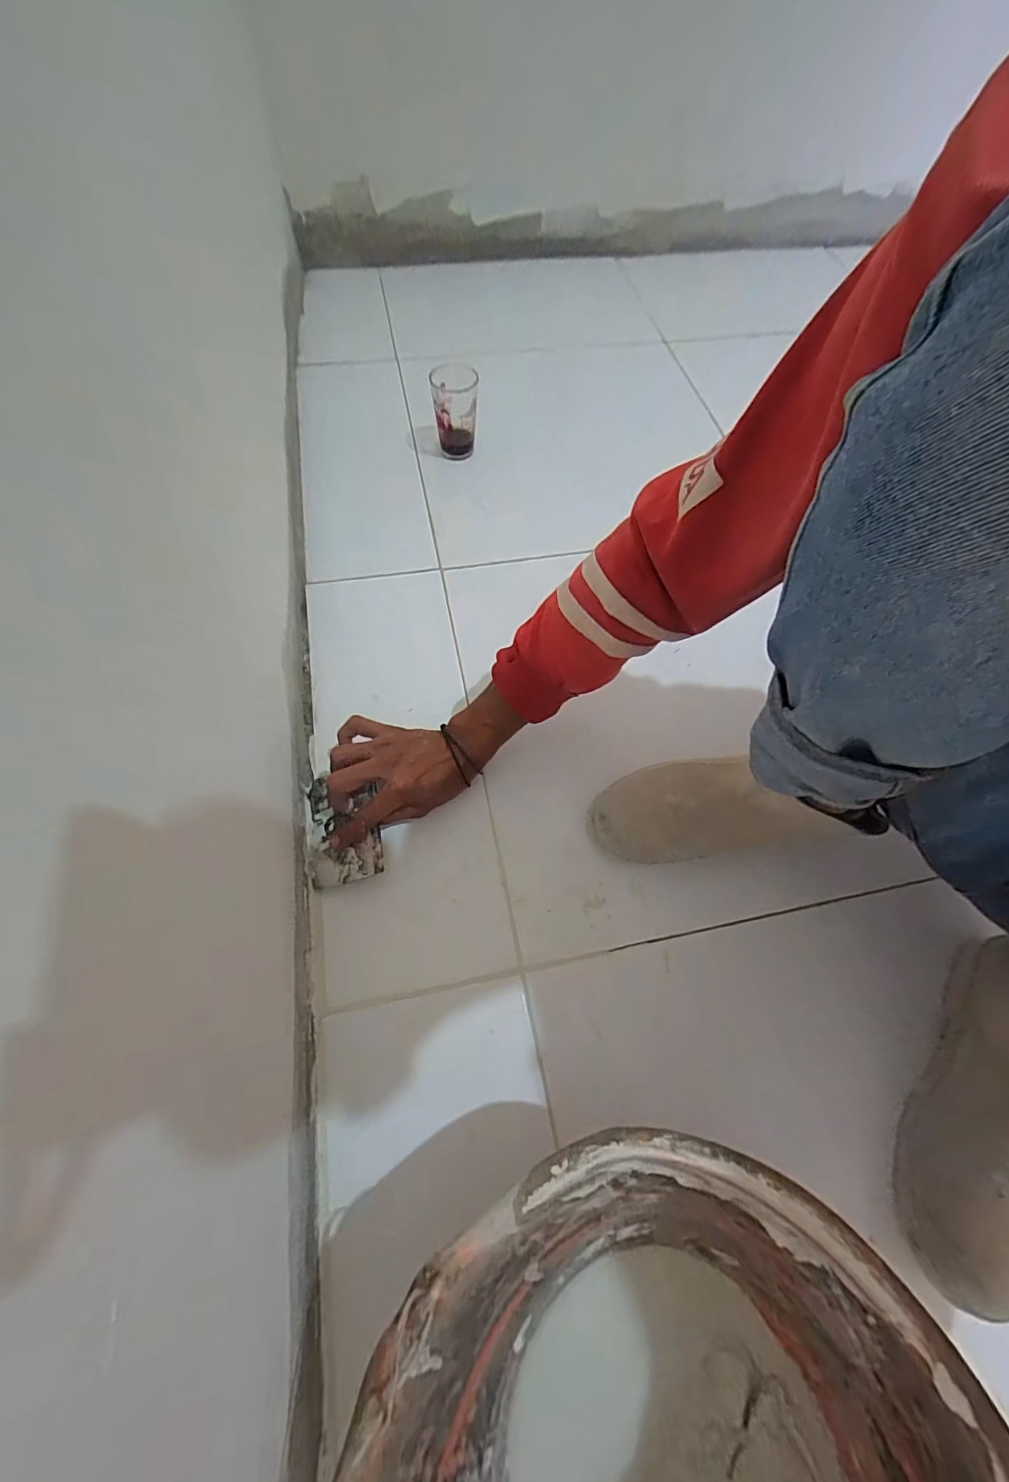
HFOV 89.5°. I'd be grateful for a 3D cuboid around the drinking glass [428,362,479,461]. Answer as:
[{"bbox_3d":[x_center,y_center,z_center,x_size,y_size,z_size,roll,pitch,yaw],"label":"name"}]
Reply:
[{"bbox_3d":[-0.069,-0.471,0.741,0.063,0.105,0.076,-5,61,-2],"label":"drinking glass"}]

